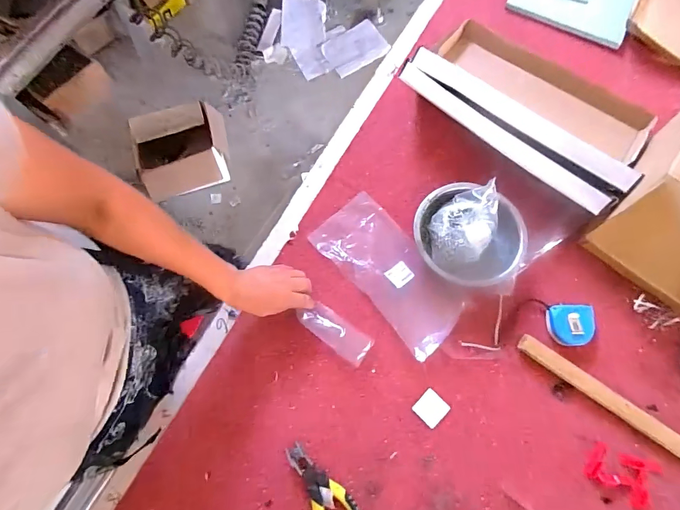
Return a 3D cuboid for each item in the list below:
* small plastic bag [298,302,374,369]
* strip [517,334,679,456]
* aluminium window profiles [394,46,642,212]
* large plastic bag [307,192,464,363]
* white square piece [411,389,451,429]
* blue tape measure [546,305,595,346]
[{"bbox_3d":[-0.009,0.127,0.619,0.126,0.027,0.052,33,76,15],"label":"small plastic bag"},{"bbox_3d":[0.659,0.387,0.546,0.880,0.026,0.035,34,76,8],"label":"strip"},{"bbox_3d":[0.282,-0.214,0.621,0.396,0.056,0.070,39,76,11],"label":"aluminium window profiles"},{"bbox_3d":[0.086,0.025,0.644,0.135,0.021,0.279,-40,77,-12],"label":"large plastic bag"},{"bbox_3d":[0.144,0.243,0.592,0.047,0.004,0.046,41,76,11],"label":"white square piece"},{"bbox_3d":[0.379,0.116,0.616,0.068,0.030,0.063,1,72,-1],"label":"blue tape measure"}]

